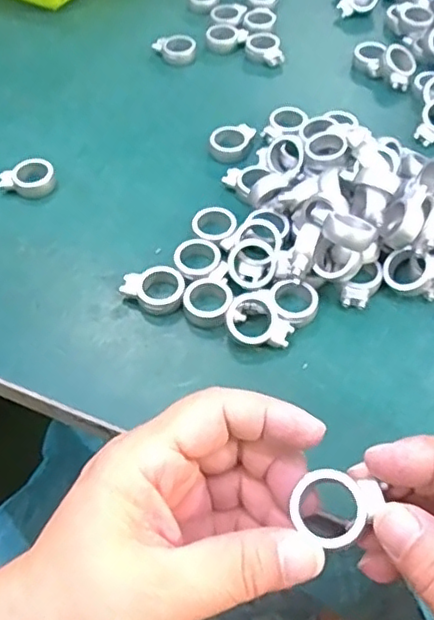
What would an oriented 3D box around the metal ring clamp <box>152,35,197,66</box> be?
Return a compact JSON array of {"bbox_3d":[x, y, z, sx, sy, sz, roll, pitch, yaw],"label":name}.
[{"bbox_3d":[-0.032,-0.198,0.463,0.033,0.012,0.022,-3,54,0],"label":"metal ring clamp"}]

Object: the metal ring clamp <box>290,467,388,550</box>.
[{"bbox_3d":[0.039,0.066,0.205,0.024,0.007,0.024,31,61,23],"label":"metal ring clamp"}]

